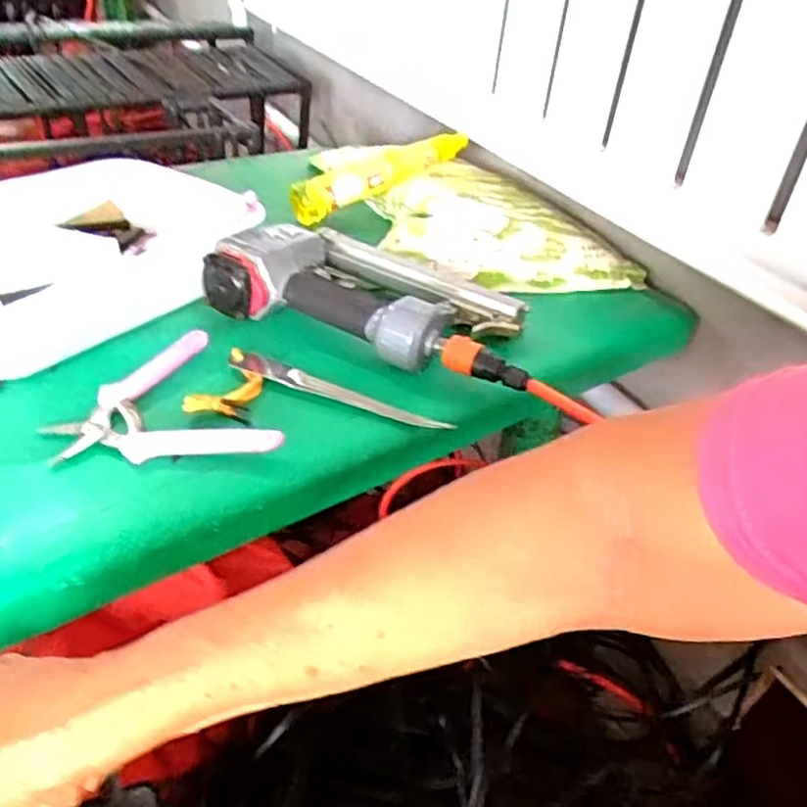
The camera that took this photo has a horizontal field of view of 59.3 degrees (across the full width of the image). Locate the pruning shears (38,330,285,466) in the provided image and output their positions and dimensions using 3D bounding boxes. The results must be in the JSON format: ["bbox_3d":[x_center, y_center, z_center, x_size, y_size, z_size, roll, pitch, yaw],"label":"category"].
[{"bbox_3d":[-0.161,-0.010,0.498,0.145,0.020,0.139,-1,37,-9],"label":"pruning shears"}]

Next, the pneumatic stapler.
[{"bbox_3d":[-0.016,-0.096,0.594,0.258,0.060,0.137,16,38,13],"label":"pneumatic stapler"}]

